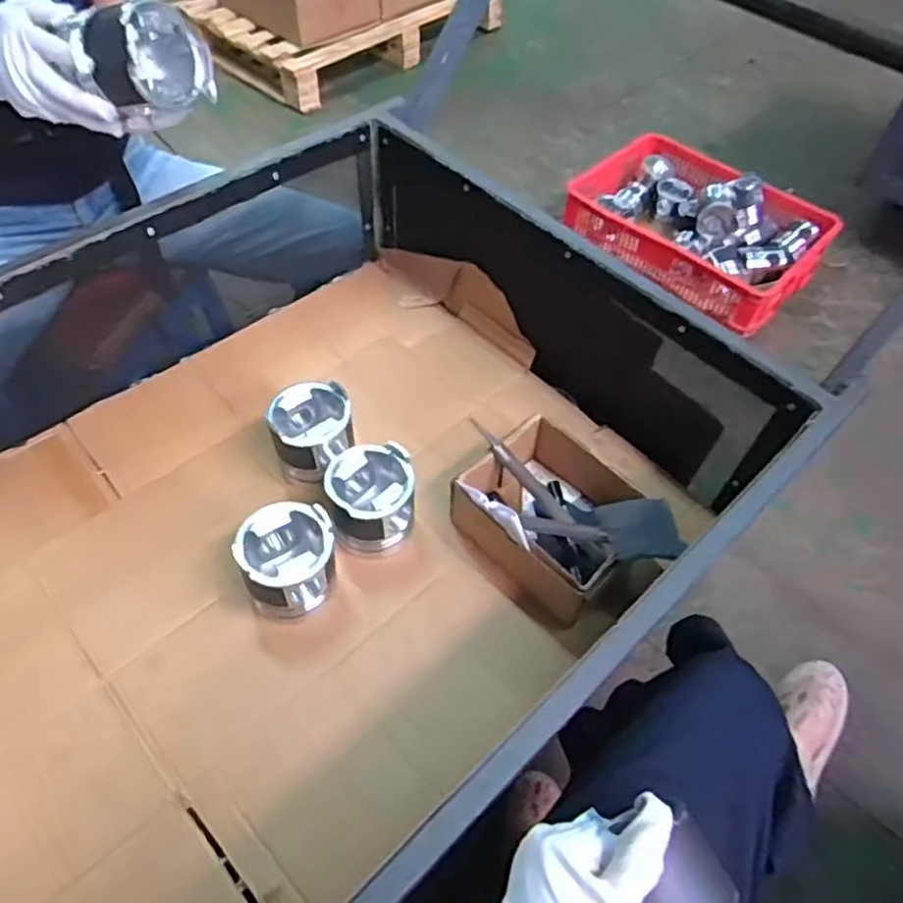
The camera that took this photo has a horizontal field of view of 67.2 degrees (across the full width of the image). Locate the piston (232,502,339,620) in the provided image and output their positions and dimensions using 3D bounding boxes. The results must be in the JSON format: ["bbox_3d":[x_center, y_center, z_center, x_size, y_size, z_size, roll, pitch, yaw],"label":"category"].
[{"bbox_3d":[-0.178,0.120,0.747,0.097,0.095,0.092,2,53,-2],"label":"piston"}]

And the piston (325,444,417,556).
[{"bbox_3d":[-0.095,0.057,0.803,0.096,0.112,0.098,2,53,-2],"label":"piston"}]

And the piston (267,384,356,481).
[{"bbox_3d":[-0.174,-0.021,0.862,0.095,0.107,0.104,2,53,-2],"label":"piston"}]

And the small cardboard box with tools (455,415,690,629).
[{"bbox_3d":[0.119,0.076,0.788,0.160,0.131,0.233,-34,62,-25],"label":"small cardboard box with tools"}]

